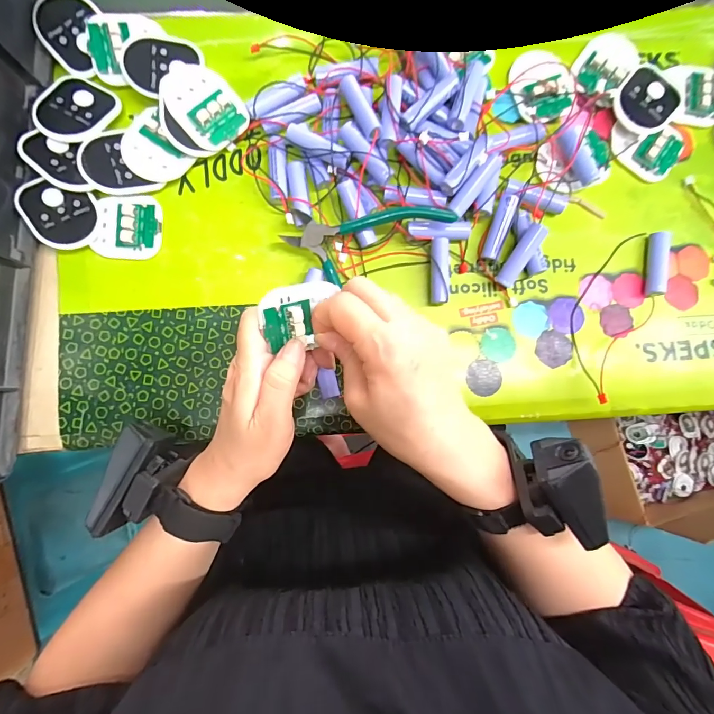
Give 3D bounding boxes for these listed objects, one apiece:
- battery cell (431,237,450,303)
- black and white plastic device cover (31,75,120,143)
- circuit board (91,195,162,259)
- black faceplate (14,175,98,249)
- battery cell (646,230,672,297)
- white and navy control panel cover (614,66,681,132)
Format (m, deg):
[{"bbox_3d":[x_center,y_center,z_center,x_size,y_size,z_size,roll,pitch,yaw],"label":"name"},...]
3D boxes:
[{"bbox_3d":[0.065,-0.067,0.311,0.014,0.014,0.049,1,84,-2],"label":"battery cell"},{"bbox_3d":[-0.213,-0.187,0.294,0.055,0.005,0.055,40,84,2],"label":"black and white plastic device cover"},{"bbox_3d":[-0.178,-0.101,0.307,0.049,0.009,0.049,3,88,-3],"label":"circuit board"},{"bbox_3d":[-0.227,-0.107,0.300,0.056,0.005,0.045,15,86,-10],"label":"black faceplate"},{"bbox_3d":[0.238,-0.073,0.314,0.010,0.017,0.050,5,84,-2],"label":"battery cell"},{"bbox_3d":[0.239,-0.211,0.323,0.059,0.007,0.049,-40,87,-6],"label":"white and navy control panel cover"}]

